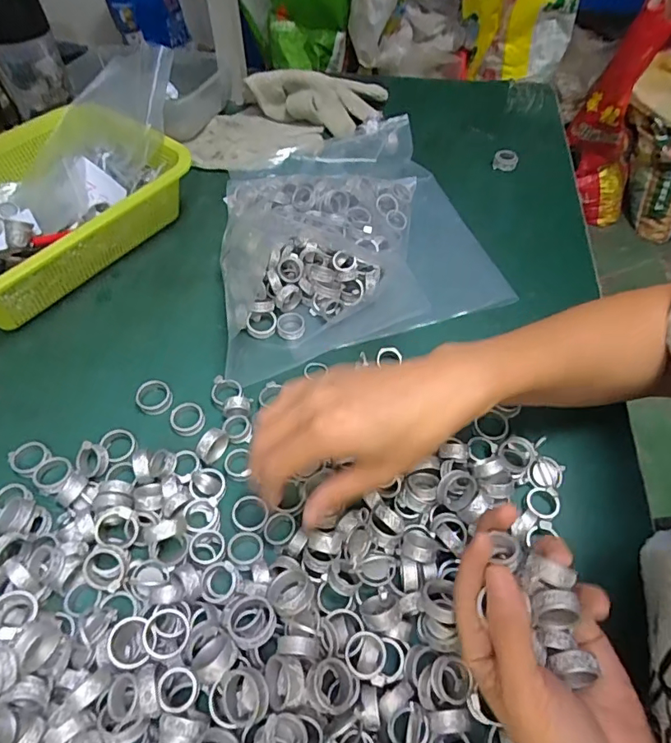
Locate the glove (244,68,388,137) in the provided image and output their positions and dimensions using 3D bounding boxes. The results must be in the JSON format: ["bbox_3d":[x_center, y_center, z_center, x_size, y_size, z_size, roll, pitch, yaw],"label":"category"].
[{"bbox_3d":[-0.019,-0.355,0.655,0.182,0.046,0.092,-5,55,-3],"label":"glove"}]

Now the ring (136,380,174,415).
[{"bbox_3d":[-0.151,0.022,0.424,0.028,0.011,0.029,0,55,0],"label":"ring"}]

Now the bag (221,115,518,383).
[{"bbox_3d":[-0.001,-0.157,0.529,0.278,0.036,0.298,-17,56,-12],"label":"bag"}]

